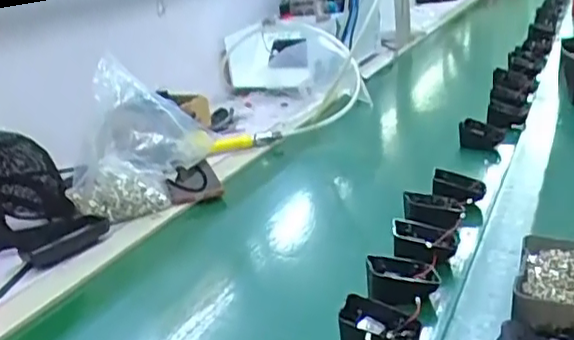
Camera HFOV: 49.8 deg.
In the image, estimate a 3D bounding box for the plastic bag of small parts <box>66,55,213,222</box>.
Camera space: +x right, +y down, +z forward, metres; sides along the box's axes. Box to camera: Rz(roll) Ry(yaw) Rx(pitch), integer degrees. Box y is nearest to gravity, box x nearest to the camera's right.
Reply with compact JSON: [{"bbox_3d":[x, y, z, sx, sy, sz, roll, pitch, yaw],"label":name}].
[{"bbox_3d":[-0.208,-0.043,0.838,0.192,0.191,0.064,-10,20,-7],"label":"plastic bag of small parts"}]

